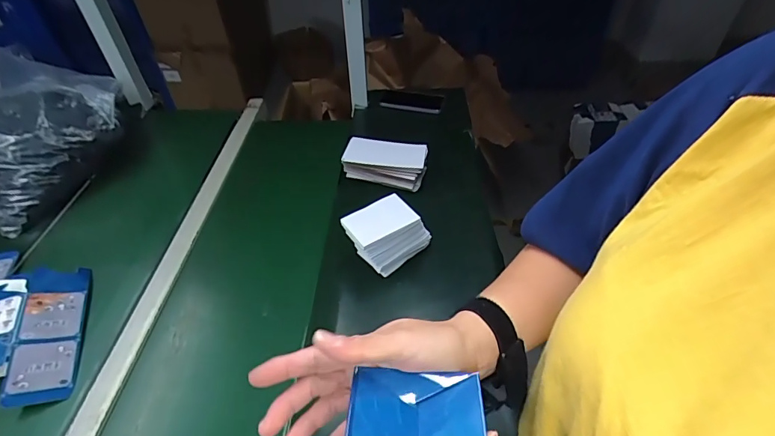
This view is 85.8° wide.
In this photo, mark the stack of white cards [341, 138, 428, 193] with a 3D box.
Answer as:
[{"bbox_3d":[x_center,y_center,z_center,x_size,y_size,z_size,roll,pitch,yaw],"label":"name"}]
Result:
[{"bbox_3d":[-0.005,-0.115,0.877,0.169,0.066,0.081,7,44,7],"label":"stack of white cards"}]

